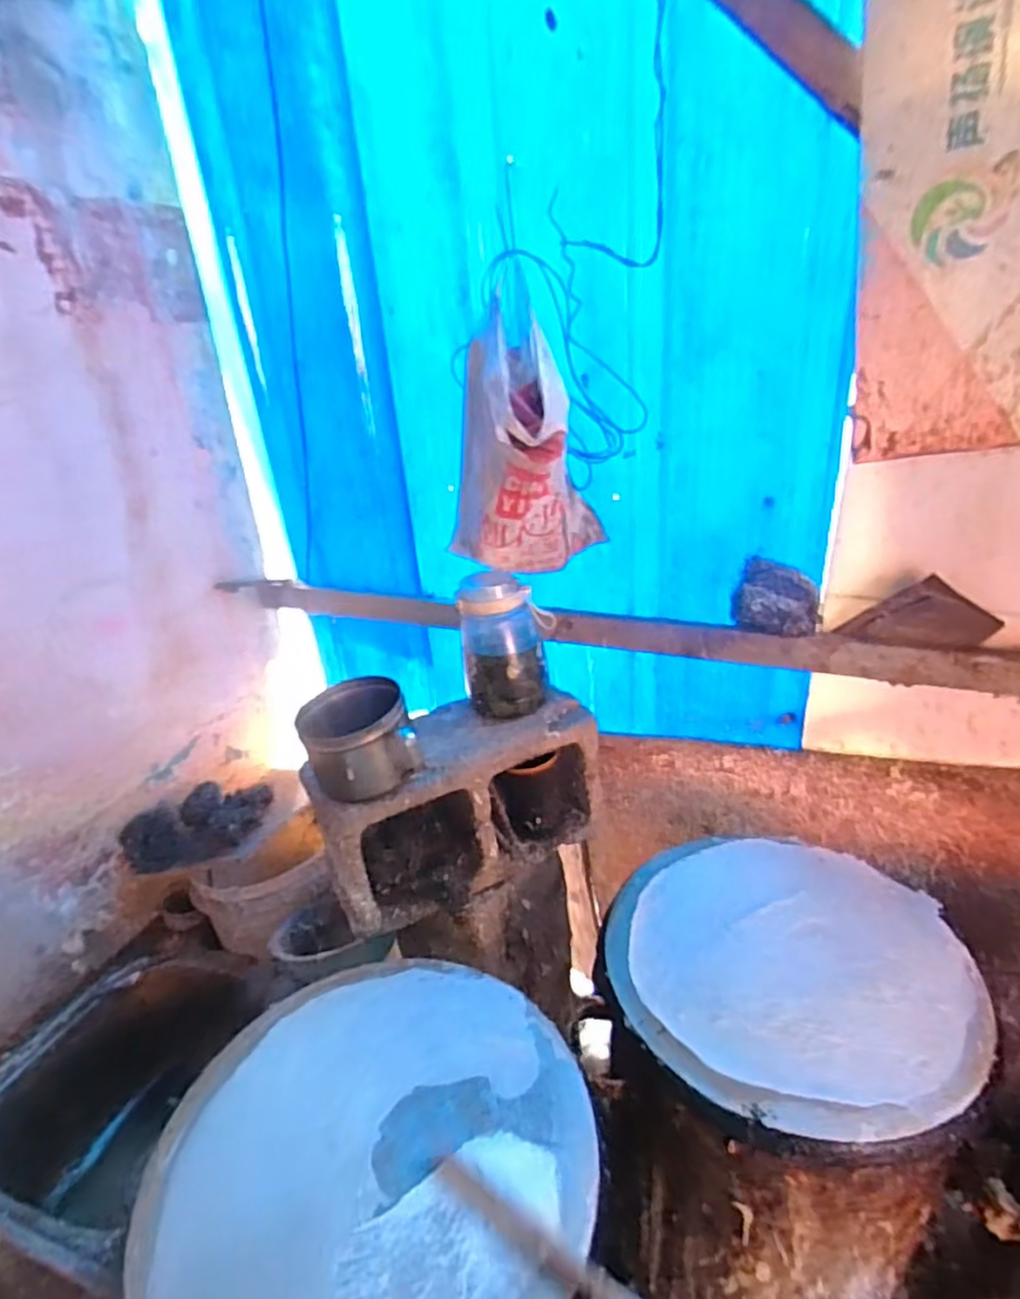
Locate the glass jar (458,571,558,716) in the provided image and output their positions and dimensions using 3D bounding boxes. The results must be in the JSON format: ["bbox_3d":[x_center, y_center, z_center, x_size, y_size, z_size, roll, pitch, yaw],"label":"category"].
[{"bbox_3d":[-0.003,-0.007,0.949,0.121,0.173,0.121,-6,25,-1],"label":"glass jar"}]

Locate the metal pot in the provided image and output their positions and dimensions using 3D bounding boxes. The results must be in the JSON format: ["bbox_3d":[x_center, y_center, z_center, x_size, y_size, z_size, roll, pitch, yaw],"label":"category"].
[{"bbox_3d":[-0.178,0.116,0.821,0.131,0.098,0.109,-12,25,-15],"label":"metal pot"}]

